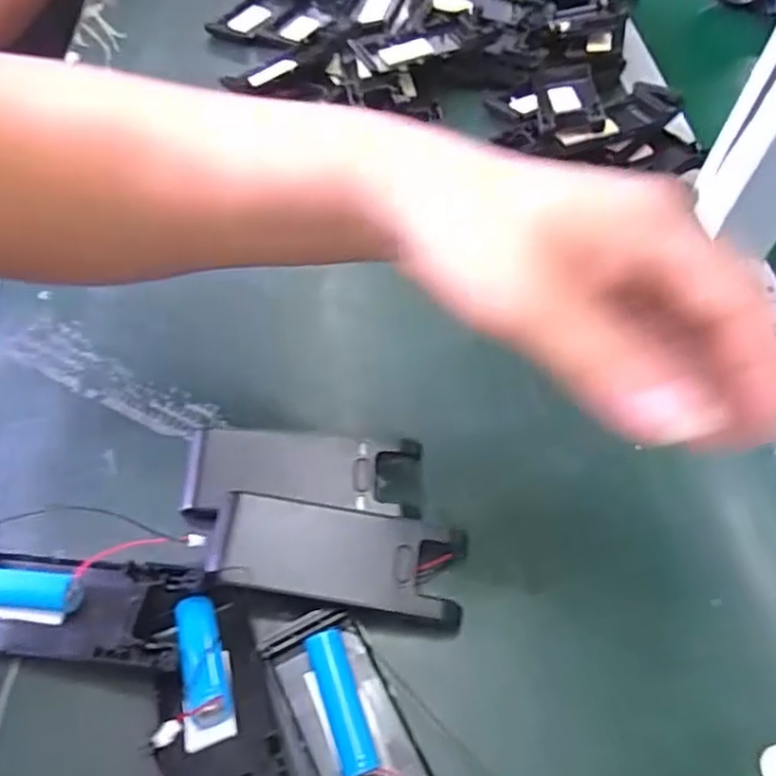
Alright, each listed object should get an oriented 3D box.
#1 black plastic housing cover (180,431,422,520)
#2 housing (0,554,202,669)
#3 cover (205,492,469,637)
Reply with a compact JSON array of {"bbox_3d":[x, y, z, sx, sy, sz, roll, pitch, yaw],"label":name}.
[{"bbox_3d":[-0.038,0.039,0.288,0.100,0.018,0.038,2,56,0],"label":"black plastic housing cover"},{"bbox_3d":[-0.126,0.084,0.252,0.099,0.020,0.037,6,56,3],"label":"housing"},{"bbox_3d":[-0.020,0.070,0.267,0.101,0.019,0.037,7,56,3],"label":"cover"}]

